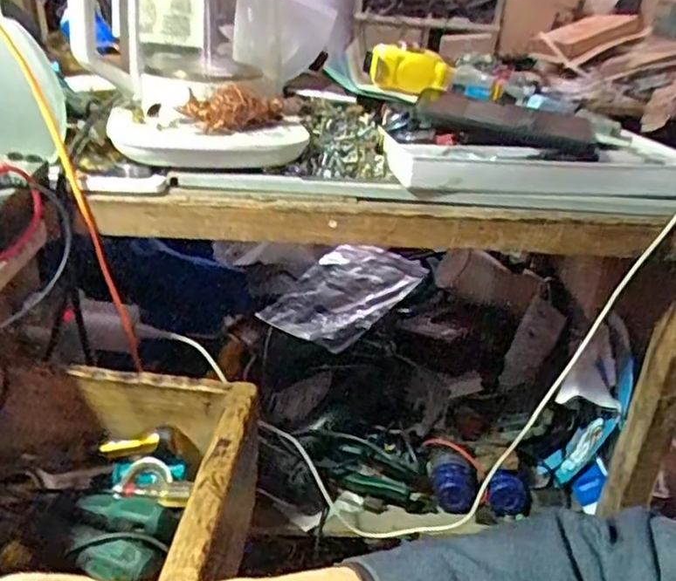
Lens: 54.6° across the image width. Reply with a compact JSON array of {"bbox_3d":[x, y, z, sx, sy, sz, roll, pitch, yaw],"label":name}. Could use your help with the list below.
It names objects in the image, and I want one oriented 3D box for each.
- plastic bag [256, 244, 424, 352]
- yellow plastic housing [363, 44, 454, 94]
[{"bbox_3d":[0.006,0.003,0.911,0.135,0.024,0.206,32,57,31],"label":"plastic bag"},{"bbox_3d":[0.069,-0.220,0.651,0.086,0.038,0.038,9,31,4],"label":"yellow plastic housing"}]

